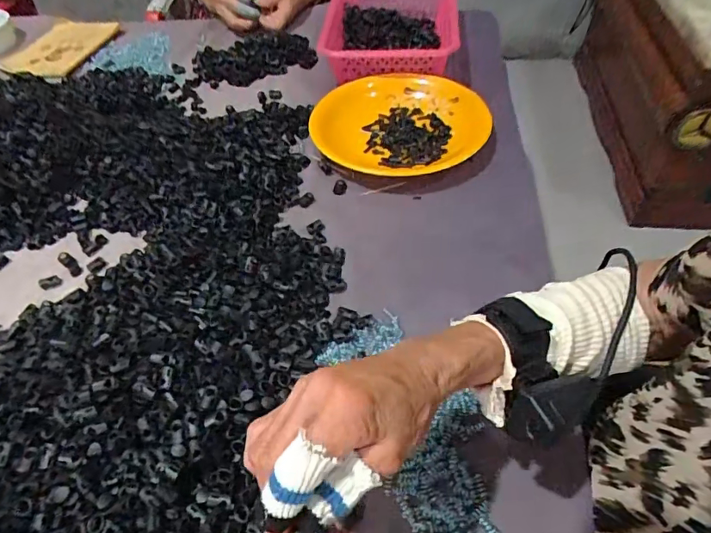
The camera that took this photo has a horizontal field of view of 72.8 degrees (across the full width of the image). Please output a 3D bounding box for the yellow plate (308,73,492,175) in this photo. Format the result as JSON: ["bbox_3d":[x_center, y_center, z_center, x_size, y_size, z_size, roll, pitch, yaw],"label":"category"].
[{"bbox_3d":[0.069,-0.208,0.674,0.221,0.037,0.240,-2,50,3],"label":"yellow plate"}]

